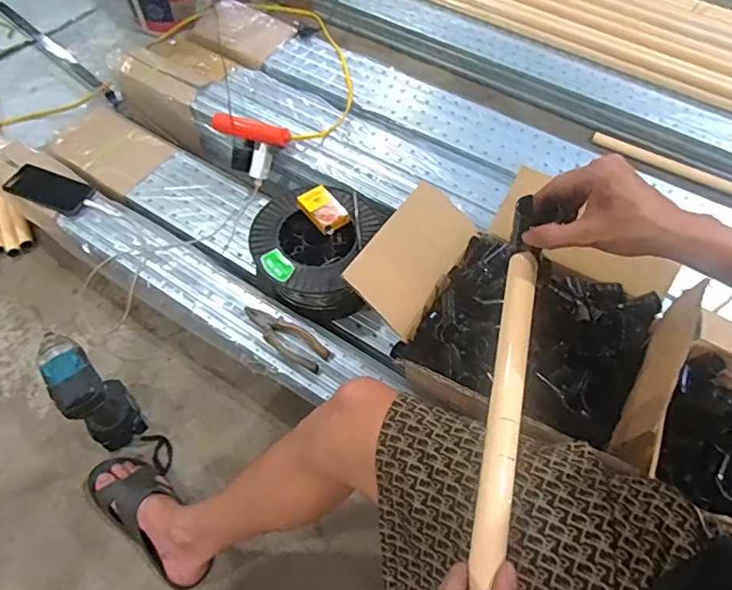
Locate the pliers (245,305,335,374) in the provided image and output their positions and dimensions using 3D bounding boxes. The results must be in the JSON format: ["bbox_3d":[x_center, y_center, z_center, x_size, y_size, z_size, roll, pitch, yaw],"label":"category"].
[{"bbox_3d":[-0.133,0.067,0.883,0.166,0.013,0.053,32,61,17],"label":"pliers"}]

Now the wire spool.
[{"bbox_3d":[-0.103,-0.089,1.012,0.216,0.113,0.230,1,57,-2],"label":"wire spool"}]

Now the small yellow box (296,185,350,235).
[{"bbox_3d":[-0.076,-0.156,0.971,0.061,0.021,0.095,-35,65,-23],"label":"small yellow box"}]

